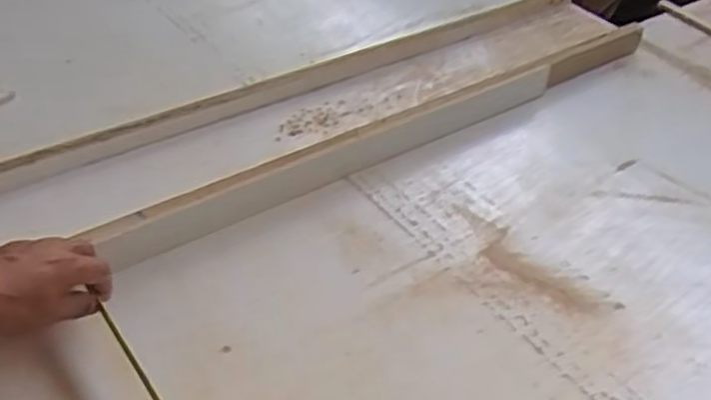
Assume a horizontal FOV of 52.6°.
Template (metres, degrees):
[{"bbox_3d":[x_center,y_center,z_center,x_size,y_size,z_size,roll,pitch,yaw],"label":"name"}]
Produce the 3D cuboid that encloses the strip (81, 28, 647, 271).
[{"bbox_3d":[0.090,-0.093,0.862,0.805,0.044,0.030,-24,49,-31],"label":"strip"}]

